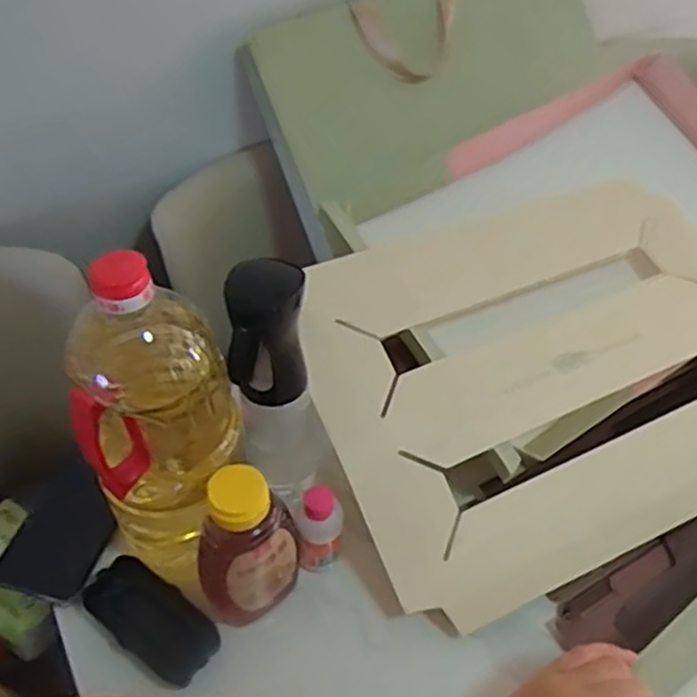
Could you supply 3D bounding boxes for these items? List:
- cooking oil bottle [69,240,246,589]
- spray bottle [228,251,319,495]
[{"bbox_3d":[-0.131,0.057,0.510,0.105,0.267,0.109,-13,50,-12],"label":"cooking oil bottle"},{"bbox_3d":[-0.057,0.038,0.557,0.063,0.230,0.059,-9,49,-8],"label":"spray bottle"}]

